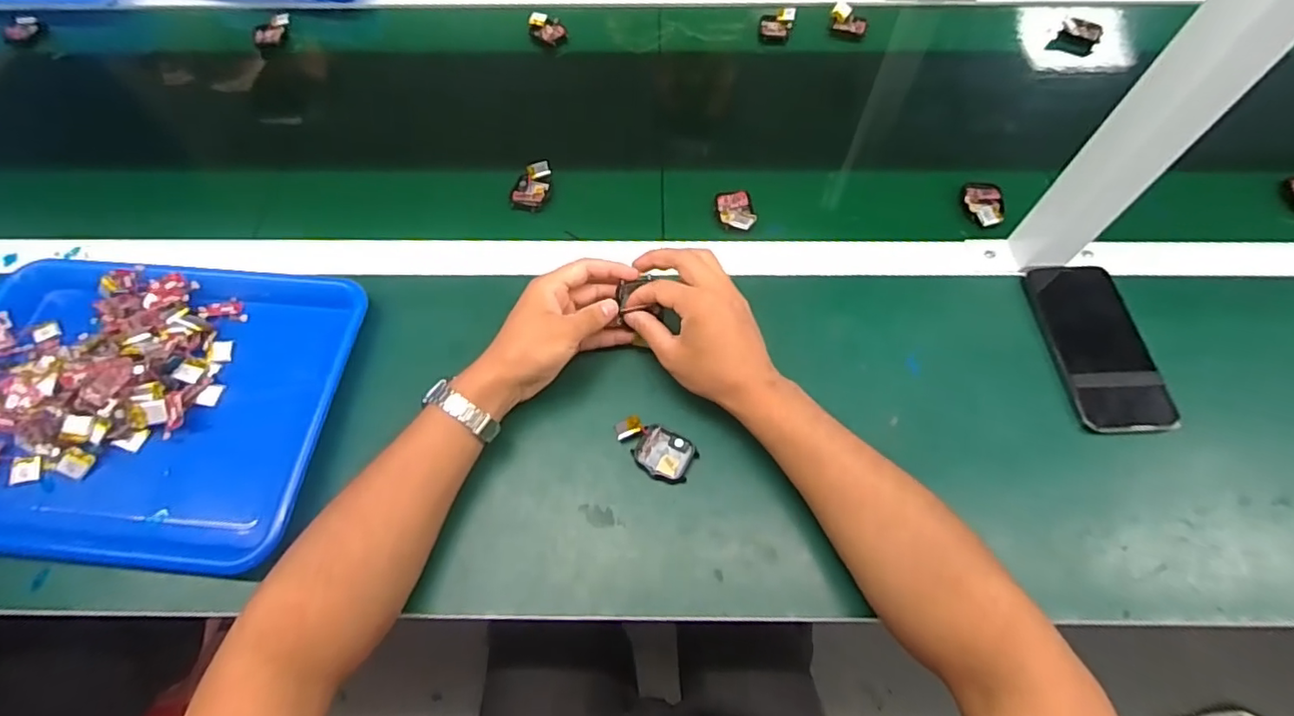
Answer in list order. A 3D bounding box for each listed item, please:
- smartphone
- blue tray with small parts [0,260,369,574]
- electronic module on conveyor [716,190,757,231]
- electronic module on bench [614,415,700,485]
[{"bbox_3d":[0.390,-0.014,0.494,0.074,0.015,0.156,-7,68,4],"label":"smartphone"},{"bbox_3d":[-0.424,0.031,0.478,0.335,0.039,0.257,5,63,3],"label":"blue tray with small parts"},{"bbox_3d":[0.090,-0.149,0.576,0.035,0.014,0.057,-7,63,-4],"label":"electronic module on conveyor"},{"bbox_3d":[0.005,0.074,0.465,0.067,0.014,0.039,22,65,11],"label":"electronic module on bench"}]

